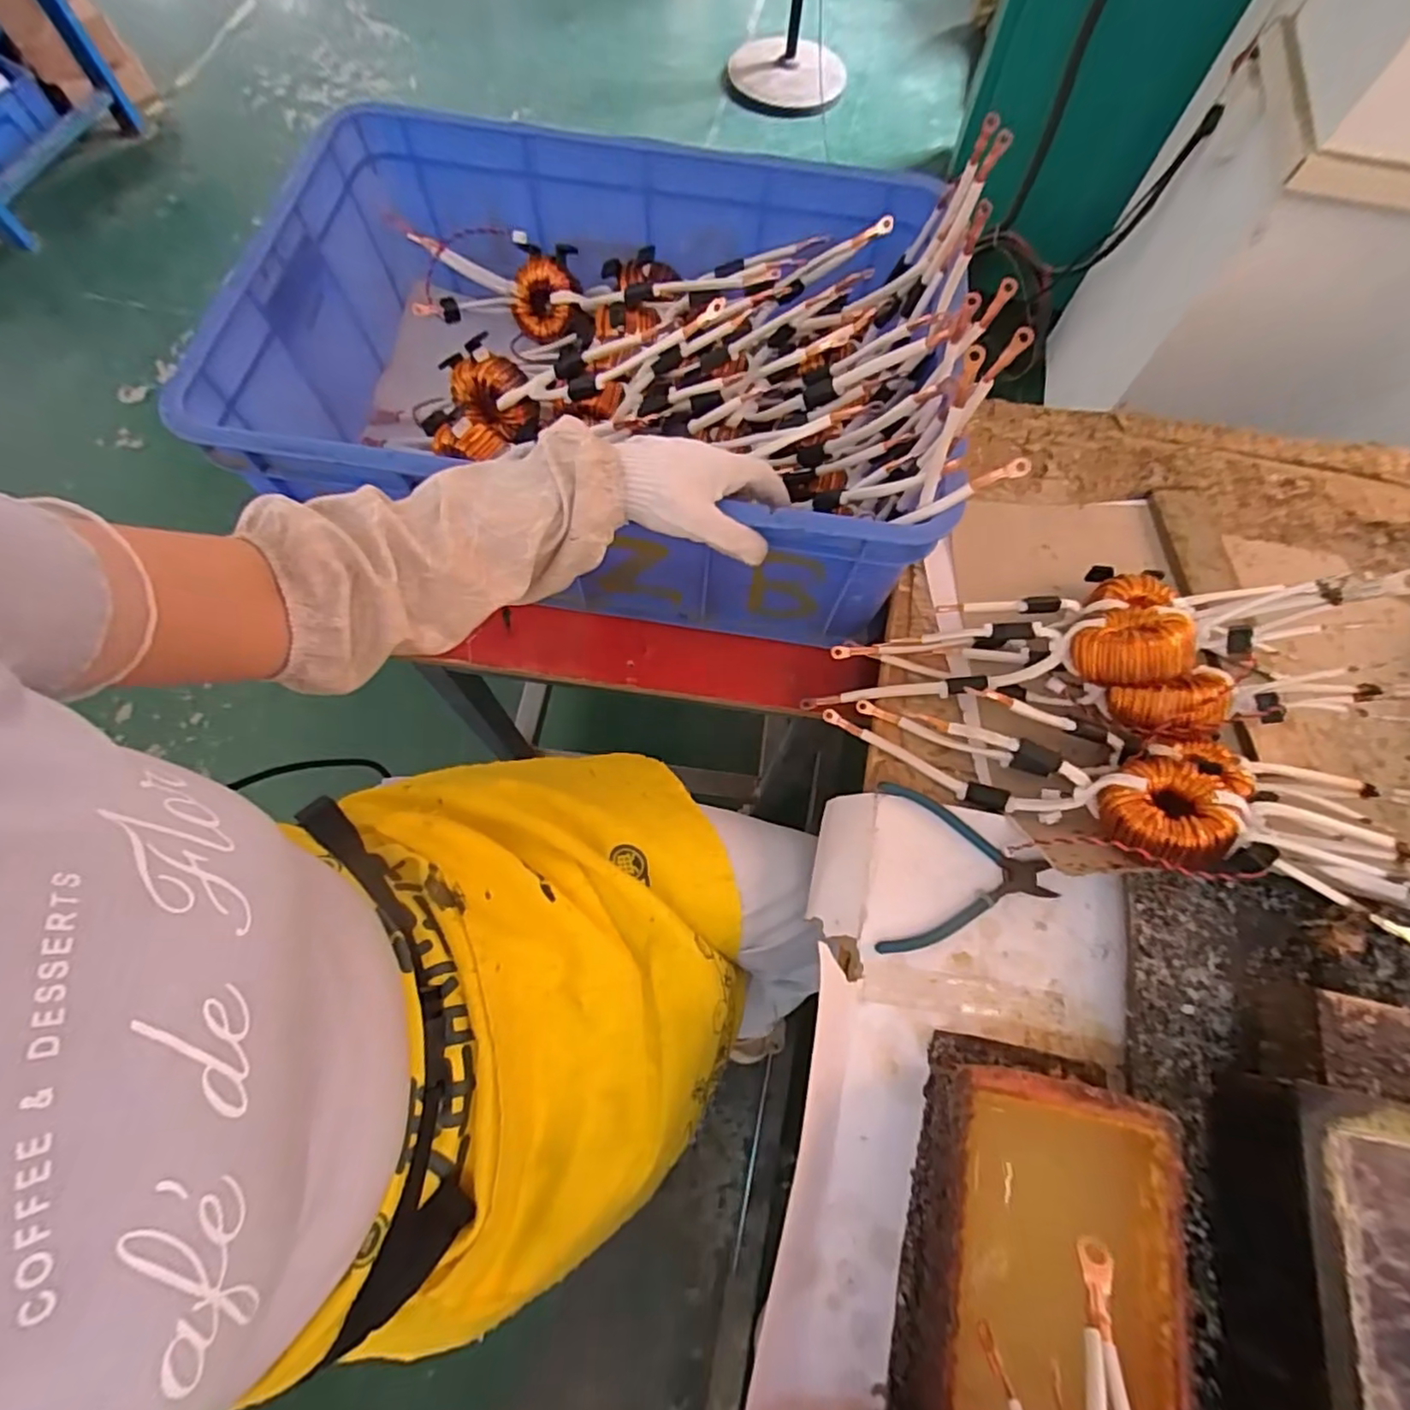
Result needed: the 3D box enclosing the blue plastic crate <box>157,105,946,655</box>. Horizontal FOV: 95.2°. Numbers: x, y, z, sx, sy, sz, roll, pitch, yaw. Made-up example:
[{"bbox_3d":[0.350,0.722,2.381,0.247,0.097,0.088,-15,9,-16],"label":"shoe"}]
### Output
[{"bbox_3d":[-0.092,-0.310,0.612,0.582,0.203,0.395,9,69,1],"label":"blue plastic crate"}]

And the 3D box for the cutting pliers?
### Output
[{"bbox_3d":[0.199,0.131,0.493,0.130,0.008,0.125,8,69,1],"label":"cutting pliers"}]

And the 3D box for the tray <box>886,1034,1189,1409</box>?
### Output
[{"bbox_3d":[0.197,0.334,0.382,0.136,0.067,0.228,13,69,3],"label":"tray"}]

